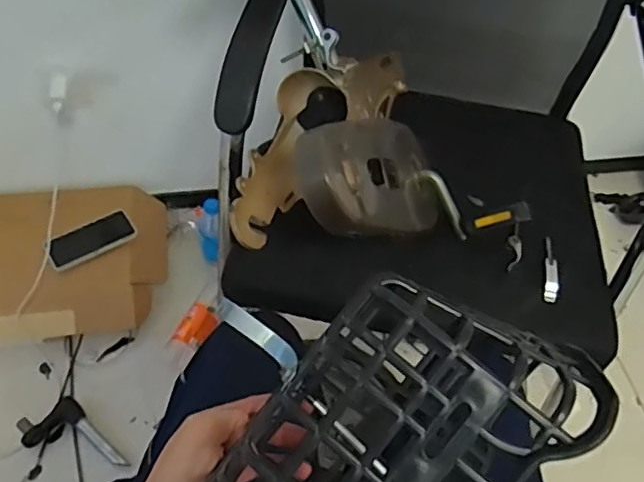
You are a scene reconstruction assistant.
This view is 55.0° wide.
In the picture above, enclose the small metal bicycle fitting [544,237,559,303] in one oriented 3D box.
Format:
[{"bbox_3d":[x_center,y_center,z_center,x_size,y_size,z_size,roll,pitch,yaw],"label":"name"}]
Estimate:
[{"bbox_3d":[0.288,0.034,0.778,0.017,0.013,0.093,11,52,3],"label":"small metal bicycle fitting"}]

